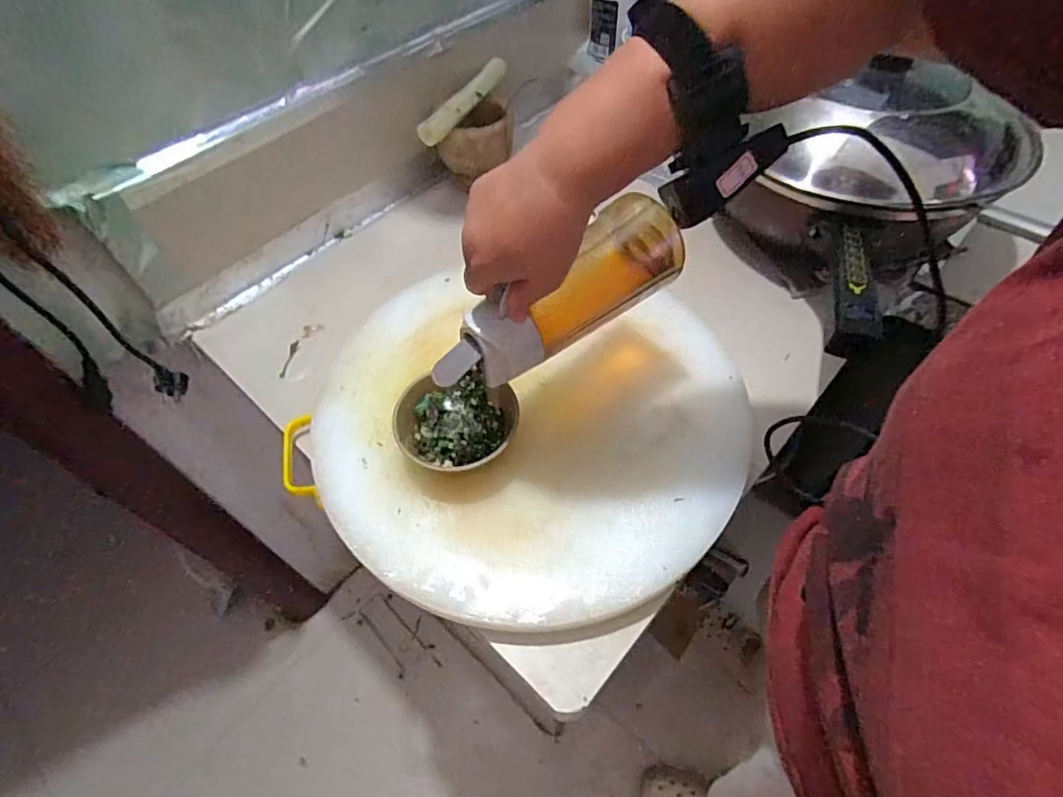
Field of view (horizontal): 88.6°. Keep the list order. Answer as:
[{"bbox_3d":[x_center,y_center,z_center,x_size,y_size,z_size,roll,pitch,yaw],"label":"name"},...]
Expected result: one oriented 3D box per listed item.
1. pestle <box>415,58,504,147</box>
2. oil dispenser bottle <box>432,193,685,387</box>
[{"bbox_3d":[-0.081,-0.382,0.695,0.029,0.026,0.192,21,57,17],"label":"pestle"},{"bbox_3d":[0.026,-0.075,0.427,0.224,0.067,0.057,-36,60,-18],"label":"oil dispenser bottle"}]

